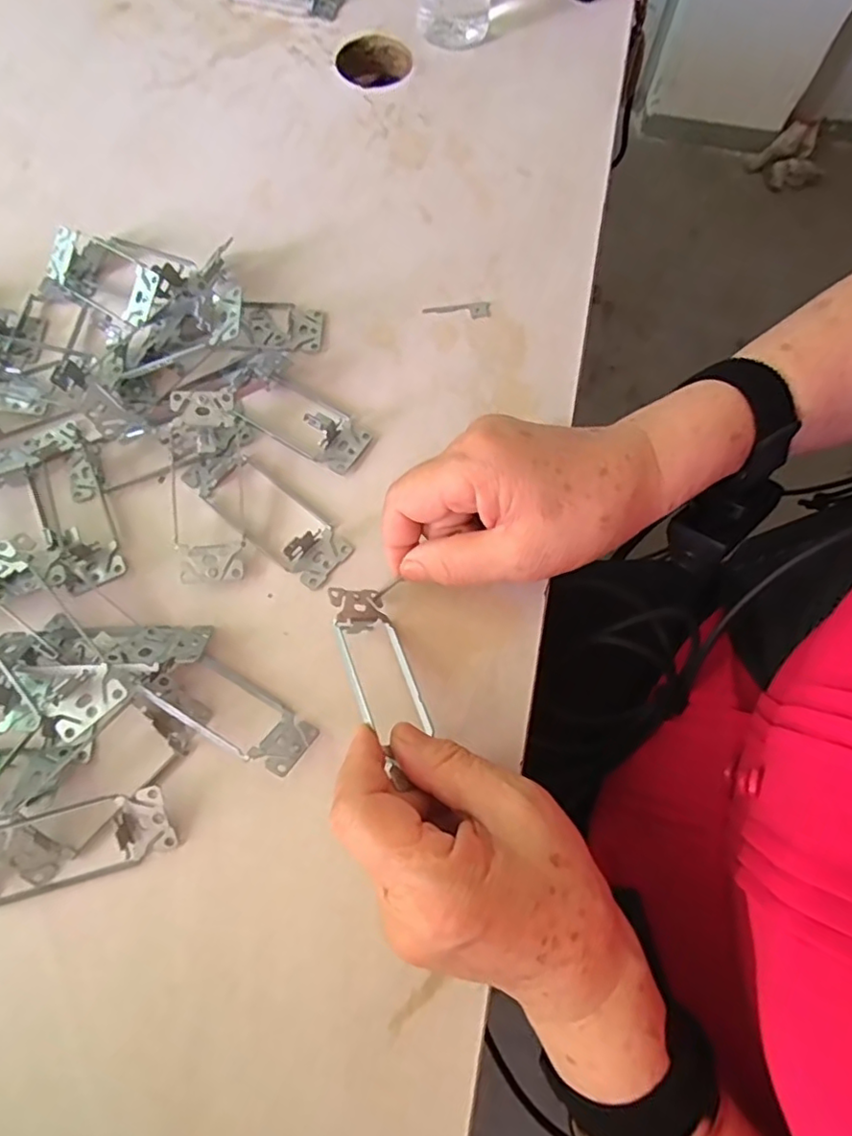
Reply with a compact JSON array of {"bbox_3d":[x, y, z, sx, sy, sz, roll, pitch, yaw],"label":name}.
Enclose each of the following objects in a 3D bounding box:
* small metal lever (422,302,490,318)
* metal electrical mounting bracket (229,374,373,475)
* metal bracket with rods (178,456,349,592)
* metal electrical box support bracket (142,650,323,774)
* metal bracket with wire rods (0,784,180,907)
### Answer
[{"bbox_3d":[0.021,-0.167,0.390,0.043,0.004,0.012,-6,72,-4],"label":"small metal lever"},{"bbox_3d":[-0.070,-0.088,0.348,0.074,0.020,0.037,30,73,8],"label":"metal electrical mounting bracket"},{"bbox_3d":[-0.089,-0.034,0.332,0.103,0.022,0.037,38,74,11],"label":"metal bracket with rods"},{"bbox_3d":[-0.093,0.070,0.294,0.078,0.026,0.031,30,73,8],"label":"metal electrical box support bracket"},{"bbox_3d":[-0.170,0.127,0.269,0.101,0.033,0.033,-14,72,-6],"label":"metal bracket with wire rods"}]

